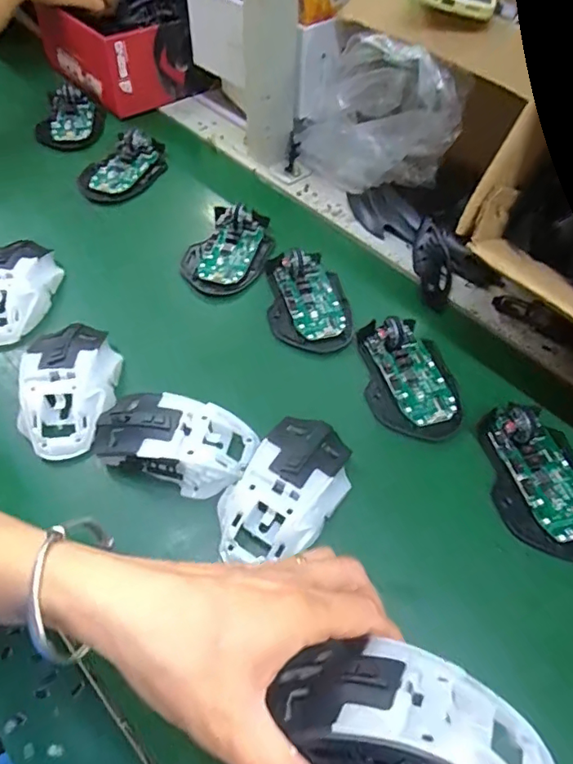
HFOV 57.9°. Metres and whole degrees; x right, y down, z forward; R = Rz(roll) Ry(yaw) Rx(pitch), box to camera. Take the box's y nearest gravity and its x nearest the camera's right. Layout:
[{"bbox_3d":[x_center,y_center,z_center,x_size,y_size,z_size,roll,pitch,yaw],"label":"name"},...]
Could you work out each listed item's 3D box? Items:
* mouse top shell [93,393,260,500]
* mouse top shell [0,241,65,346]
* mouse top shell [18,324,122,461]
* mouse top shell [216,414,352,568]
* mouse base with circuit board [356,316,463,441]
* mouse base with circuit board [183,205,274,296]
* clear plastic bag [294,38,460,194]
[{"bbox_3d":[-0.080,0.040,0.369,0.109,0.033,0.060,14,58,6],"label":"mouse top shell"},{"bbox_3d":[-0.242,-0.086,0.456,0.064,0.036,0.115,5,57,0],"label":"mouse top shell"},{"bbox_3d":[-0.167,0.000,0.397,0.068,0.037,0.116,-3,58,-4],"label":"mouse top shell"},{"bbox_3d":[0.002,0.074,0.348,0.062,0.037,0.112,29,61,15],"label":"mouse top shell"},{"bbox_3d":[0.100,-0.008,0.419,0.070,0.023,0.111,-10,58,-9],"label":"mouse base with circuit board"},{"bbox_3d":[-0.057,-0.133,0.503,0.077,0.018,0.103,11,58,4],"label":"mouse base with circuit board"},{"bbox_3d":[0.090,-0.276,0.533,0.168,0.145,0.077,34,62,18],"label":"clear plastic bag"}]

